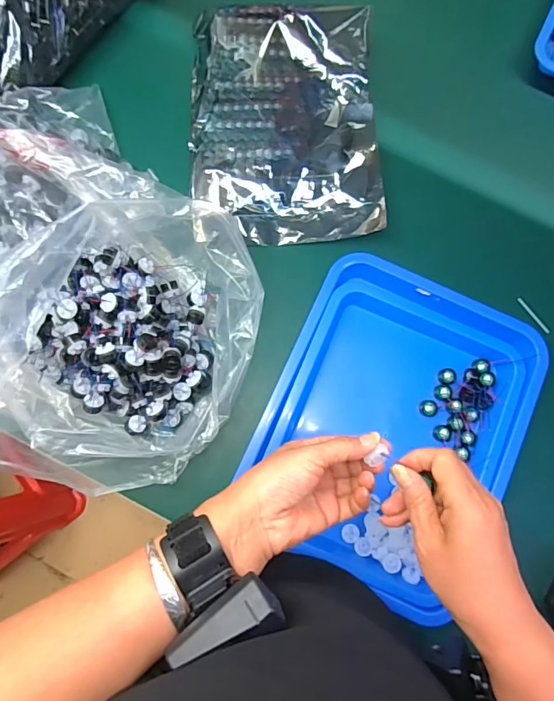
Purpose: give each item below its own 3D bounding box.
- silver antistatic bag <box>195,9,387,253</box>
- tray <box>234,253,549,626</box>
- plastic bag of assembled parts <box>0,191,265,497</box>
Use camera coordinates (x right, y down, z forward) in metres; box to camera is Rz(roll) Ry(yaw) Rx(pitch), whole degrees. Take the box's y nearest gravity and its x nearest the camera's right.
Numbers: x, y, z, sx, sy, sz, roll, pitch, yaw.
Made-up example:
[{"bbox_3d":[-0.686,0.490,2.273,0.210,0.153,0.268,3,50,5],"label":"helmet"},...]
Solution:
[{"bbox_3d":[0.010,-0.316,0.609,0.247,0.055,0.337,-2,81,-2],"label":"silver antistatic bag"},{"bbox_3d":[0.145,0.084,0.559,0.299,0.039,0.381,26,81,3],"label":"tray"},{"bbox_3d":[-0.163,-0.022,0.485,0.262,0.134,0.353,27,81,3],"label":"plastic bag of assembled parts"}]

